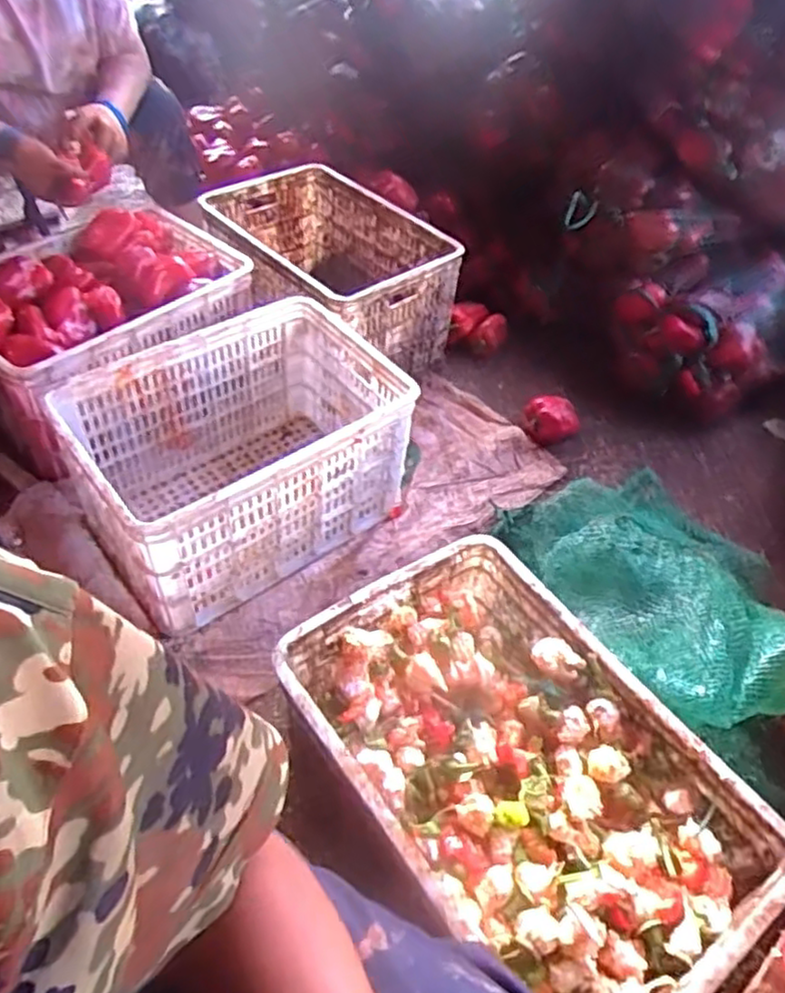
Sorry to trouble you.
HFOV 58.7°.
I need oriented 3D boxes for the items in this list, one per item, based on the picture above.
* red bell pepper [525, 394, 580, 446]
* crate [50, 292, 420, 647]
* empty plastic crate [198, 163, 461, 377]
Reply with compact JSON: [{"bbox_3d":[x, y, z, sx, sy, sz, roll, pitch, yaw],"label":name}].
[{"bbox_3d":[0.341,-0.160,1.499,0.117,0.089,0.099,16,49,9],"label":"red bell pepper"},{"bbox_3d":[-0.250,-0.081,1.205,0.517,0.276,0.359,-28,56,-27],"label":"crate"},{"bbox_3d":[-0.171,-0.506,1.603,0.380,0.285,0.586,-31,58,-29],"label":"empty plastic crate"}]

